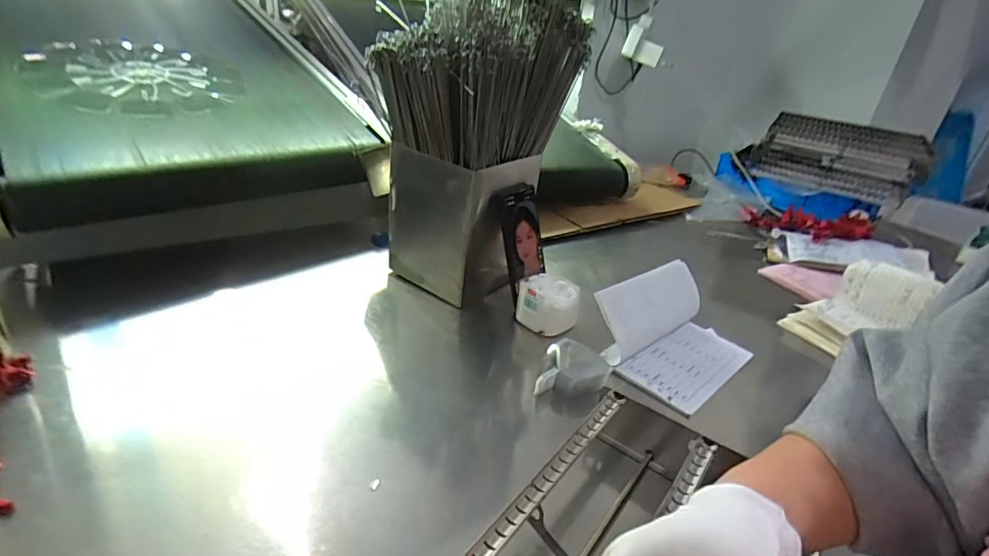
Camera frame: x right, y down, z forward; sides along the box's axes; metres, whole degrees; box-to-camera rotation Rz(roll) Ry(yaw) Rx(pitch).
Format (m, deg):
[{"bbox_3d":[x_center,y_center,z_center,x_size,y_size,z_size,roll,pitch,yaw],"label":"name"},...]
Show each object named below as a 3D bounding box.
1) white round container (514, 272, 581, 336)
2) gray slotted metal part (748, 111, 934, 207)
[{"bbox_3d":[0.071,0.038,0.692,0.080,0.064,0.080,8,28,2],"label":"white round container"},{"bbox_3d":[0.797,-0.277,1.179,0.344,0.144,0.167,19,31,21],"label":"gray slotted metal part"}]

